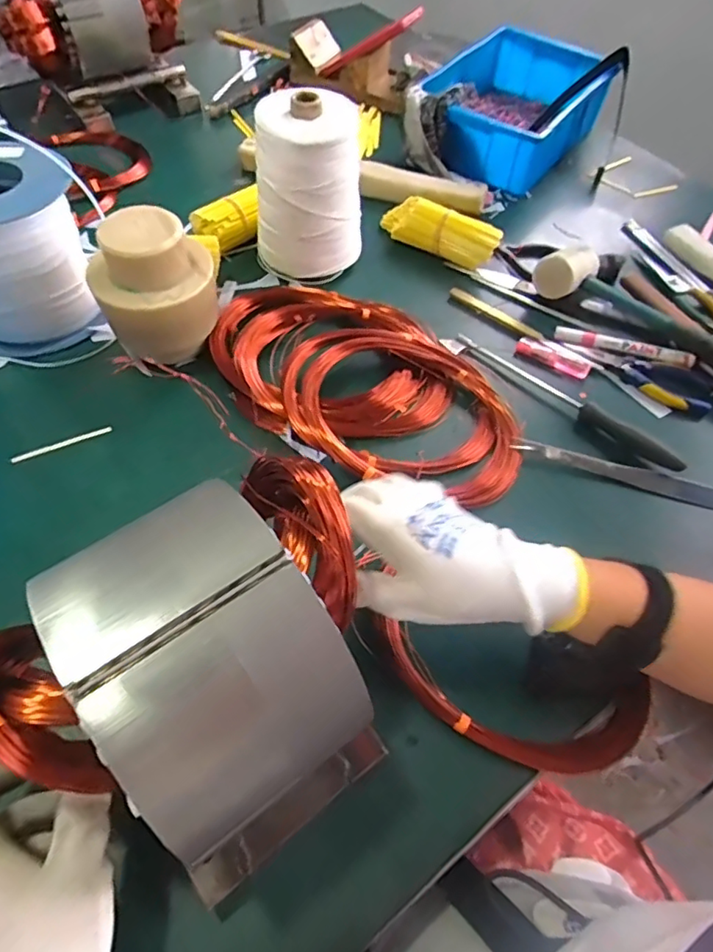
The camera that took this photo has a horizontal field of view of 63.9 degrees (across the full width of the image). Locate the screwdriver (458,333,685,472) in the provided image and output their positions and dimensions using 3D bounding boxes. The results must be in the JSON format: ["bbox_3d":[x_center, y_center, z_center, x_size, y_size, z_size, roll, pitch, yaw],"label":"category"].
[{"bbox_3d":[0.206,-0.079,0.567,0.244,0.021,0.022,41,62,21],"label":"screwdriver"}]

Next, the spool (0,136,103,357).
[{"bbox_3d":[-0.336,-0.220,0.557,0.143,0.140,0.138,-29,62,-22],"label":"spool"}]

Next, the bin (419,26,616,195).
[{"bbox_3d":[0.222,-0.528,0.827,0.213,0.087,0.301,27,58,14],"label":"bin"}]

